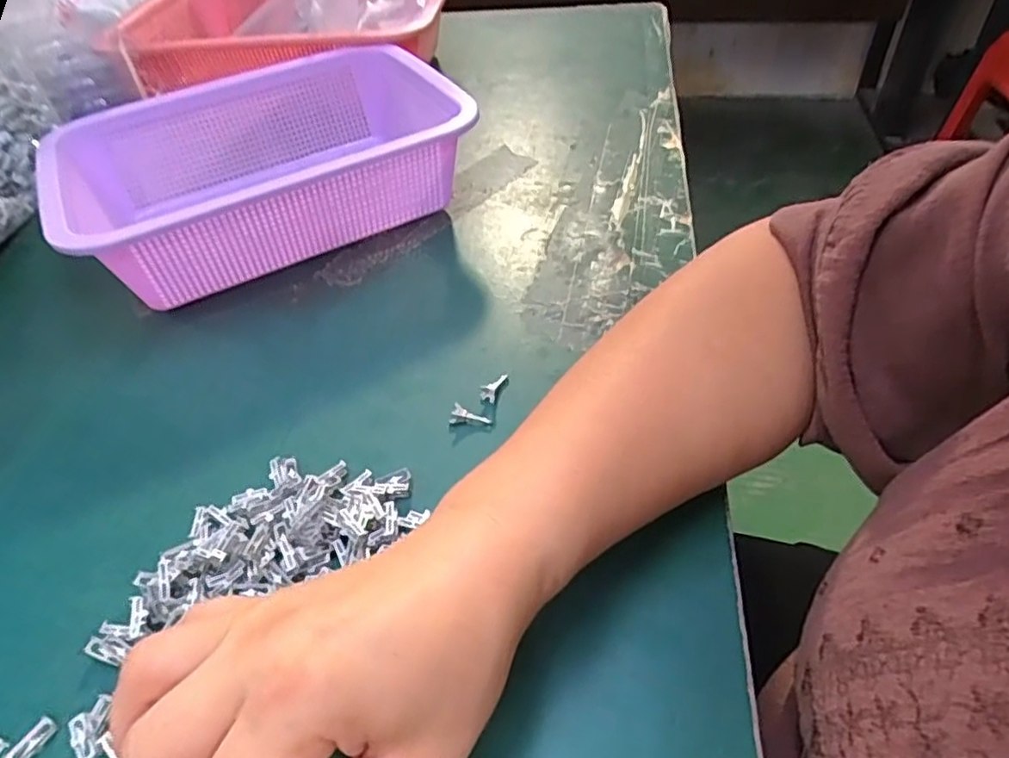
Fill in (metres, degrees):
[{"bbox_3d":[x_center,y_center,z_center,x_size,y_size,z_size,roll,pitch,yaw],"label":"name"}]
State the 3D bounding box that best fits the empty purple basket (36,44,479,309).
[{"bbox_3d":[-0.163,-0.145,0.454,0.251,0.082,0.182,-20,45,-14],"label":"empty purple basket"}]

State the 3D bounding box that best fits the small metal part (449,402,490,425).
[{"bbox_3d":[-0.017,0.019,0.328,0.020,0.008,0.007,14,46,-2],"label":"small metal part"}]

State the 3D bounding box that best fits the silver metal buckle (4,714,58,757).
[{"bbox_3d":[-0.172,0.132,0.236,0.008,0.006,0.017,17,48,22],"label":"silver metal buckle"}]

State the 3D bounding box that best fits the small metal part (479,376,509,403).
[{"bbox_3d":[-0.007,0.002,0.344,0.010,0.006,0.021,12,47,16],"label":"small metal part"}]

